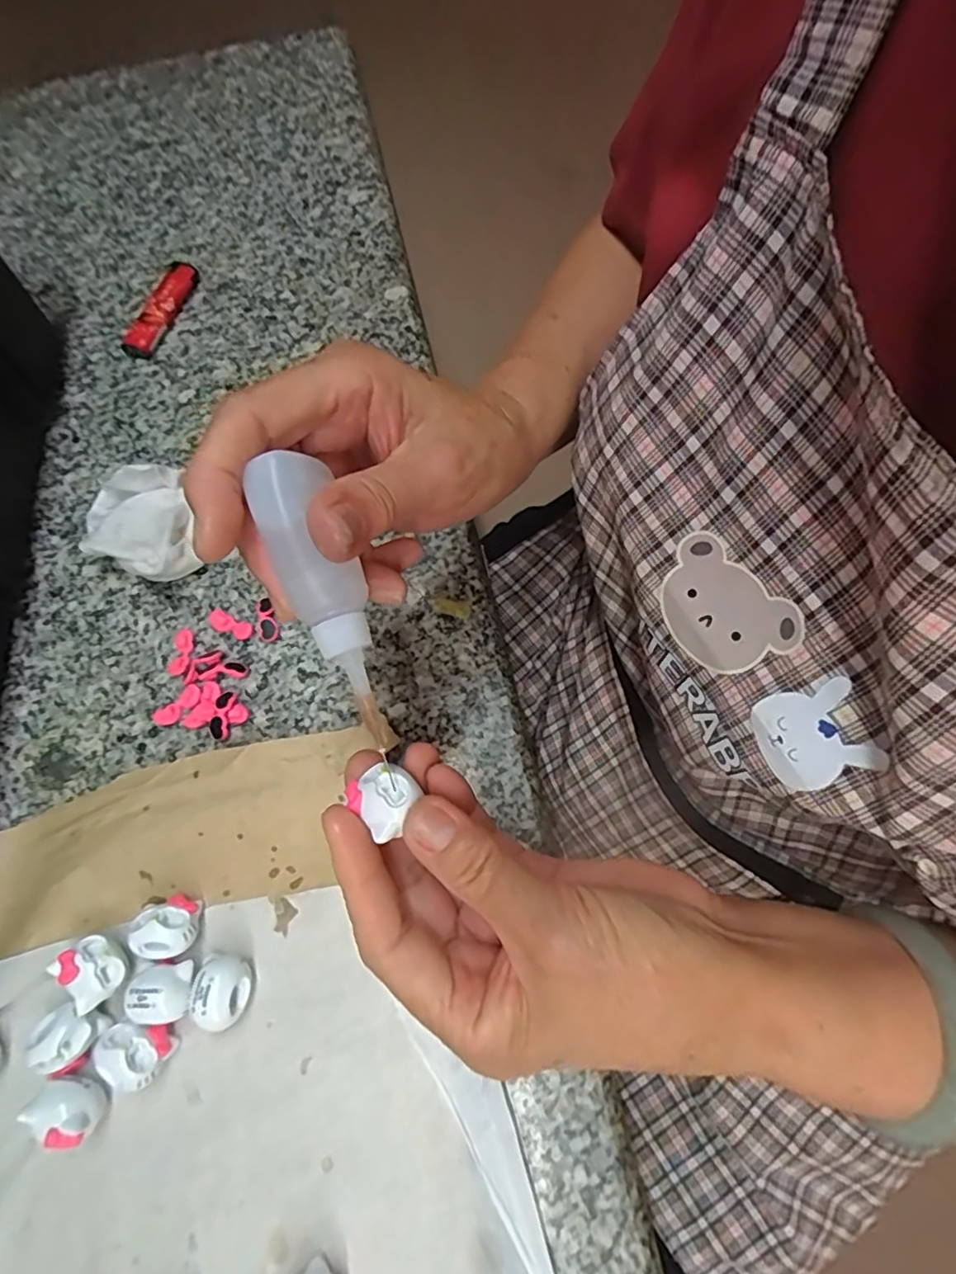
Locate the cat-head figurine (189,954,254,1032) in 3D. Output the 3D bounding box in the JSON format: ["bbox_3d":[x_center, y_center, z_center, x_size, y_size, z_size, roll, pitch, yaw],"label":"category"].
[{"bbox_3d":[-0.102,0.142,0.242,0.021,0.019,0.024,2,68,4],"label":"cat-head figurine"}]

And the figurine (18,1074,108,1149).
[{"bbox_3d":[-0.155,0.179,0.230,0.026,0.018,0.018,6,68,5],"label":"figurine"}]

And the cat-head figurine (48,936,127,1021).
[{"bbox_3d":[-0.155,0.134,0.244,0.021,0.016,0.024,-39,71,-12],"label":"cat-head figurine"}]

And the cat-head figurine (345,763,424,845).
[{"bbox_3d":[-0.030,0.051,0.195,0.020,0.011,0.023,-41,72,-13],"label":"cat-head figurine"}]

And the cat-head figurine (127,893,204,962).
[{"bbox_3d":[-0.128,0.120,0.250,0.023,0.016,0.023,-1,68,3],"label":"cat-head figurine"}]

